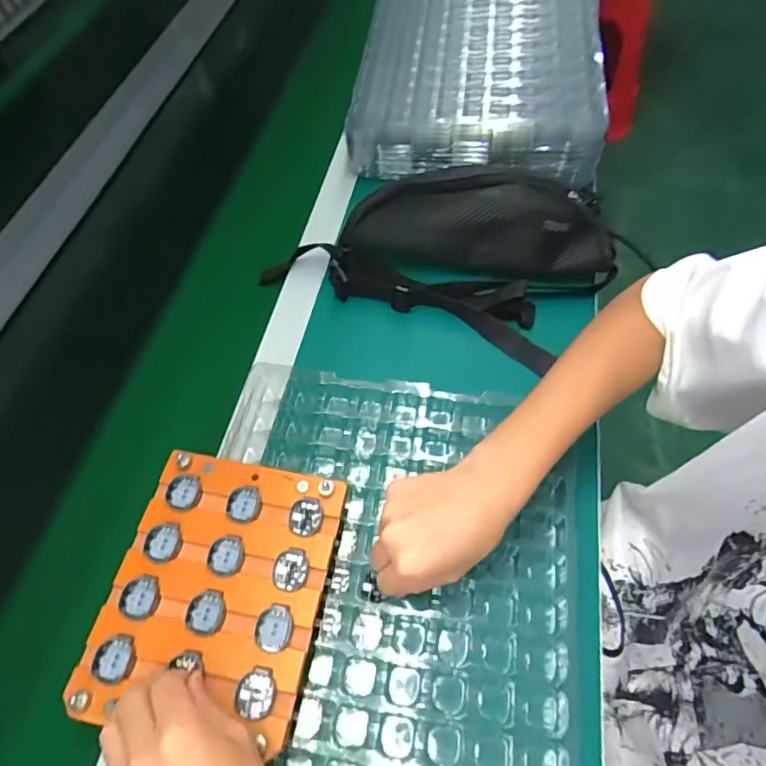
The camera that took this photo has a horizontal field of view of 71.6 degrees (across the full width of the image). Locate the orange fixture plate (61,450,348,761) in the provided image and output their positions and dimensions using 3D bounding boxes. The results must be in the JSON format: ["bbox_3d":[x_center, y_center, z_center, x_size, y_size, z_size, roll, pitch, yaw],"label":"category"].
[{"bbox_3d":[-0.119,0.144,0.387,0.147,0.014,0.179,7,61,8],"label":"orange fixture plate"}]

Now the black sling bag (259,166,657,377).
[{"bbox_3d":[0.060,-0.146,0.558,0.347,0.080,0.167,17,63,13],"label":"black sling bag"}]

